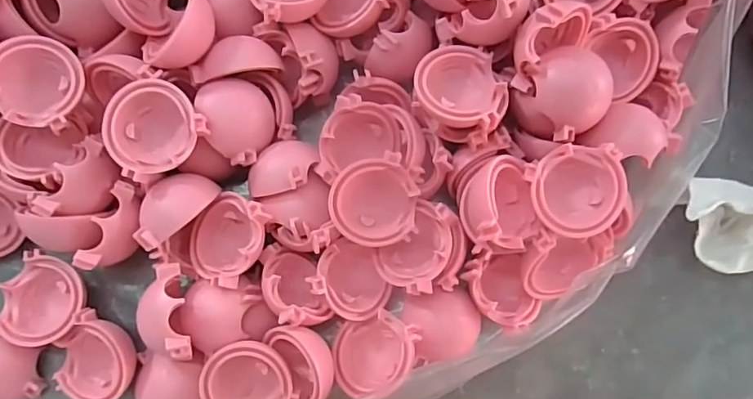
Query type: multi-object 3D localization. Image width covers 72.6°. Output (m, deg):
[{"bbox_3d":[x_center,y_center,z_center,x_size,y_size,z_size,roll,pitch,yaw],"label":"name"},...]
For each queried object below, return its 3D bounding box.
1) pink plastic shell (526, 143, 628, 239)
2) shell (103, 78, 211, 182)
[{"bbox_3d":[0.064,-0.003,0.165,0.029,0.008,0.029,0,81,-3],"label":"pink plastic shell"},{"bbox_3d":[-0.073,-0.023,0.167,0.029,0.013,0.029,0,81,-3],"label":"shell"}]

